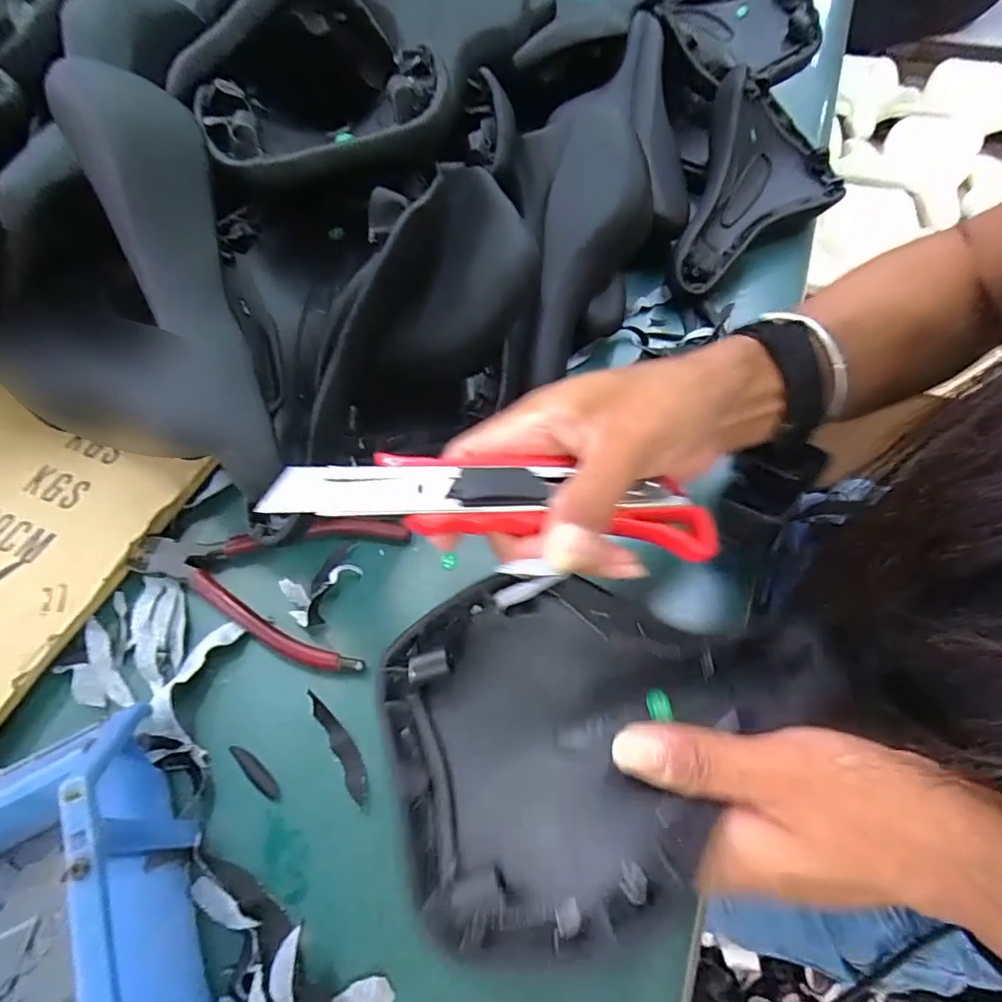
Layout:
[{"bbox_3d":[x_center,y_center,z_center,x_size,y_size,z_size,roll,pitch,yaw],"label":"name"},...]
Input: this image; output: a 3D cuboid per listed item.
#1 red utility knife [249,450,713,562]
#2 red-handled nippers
[{"bbox_3d":[0.002,-0.002,0.207,0.167,0.014,0.035,5,60,-12],"label":"red utility knife"},{"bbox_3d":[-0.134,0.043,0.298,0.151,0.007,0.084,6,61,5],"label":"red-handled nippers"}]

